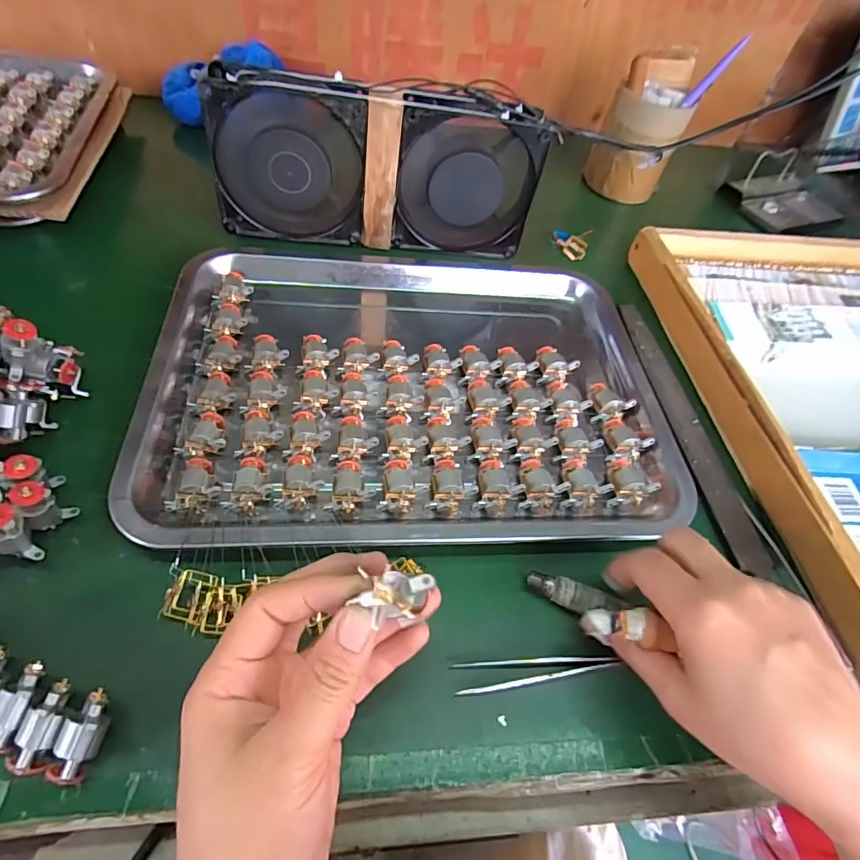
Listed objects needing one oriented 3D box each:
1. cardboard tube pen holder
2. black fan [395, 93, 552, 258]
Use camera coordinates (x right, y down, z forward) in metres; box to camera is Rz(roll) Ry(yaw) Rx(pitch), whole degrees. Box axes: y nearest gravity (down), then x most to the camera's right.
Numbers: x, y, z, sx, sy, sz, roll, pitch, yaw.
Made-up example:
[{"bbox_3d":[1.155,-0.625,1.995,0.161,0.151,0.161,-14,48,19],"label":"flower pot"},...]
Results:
[{"bbox_3d":[0.228,-0.326,0.554,0.077,0.129,0.067,-18,59,-20],"label":"cardboard tube pen holder"},{"bbox_3d":[0.031,-0.217,0.444,0.119,0.121,0.042,0,54,-9],"label":"black fan"}]

